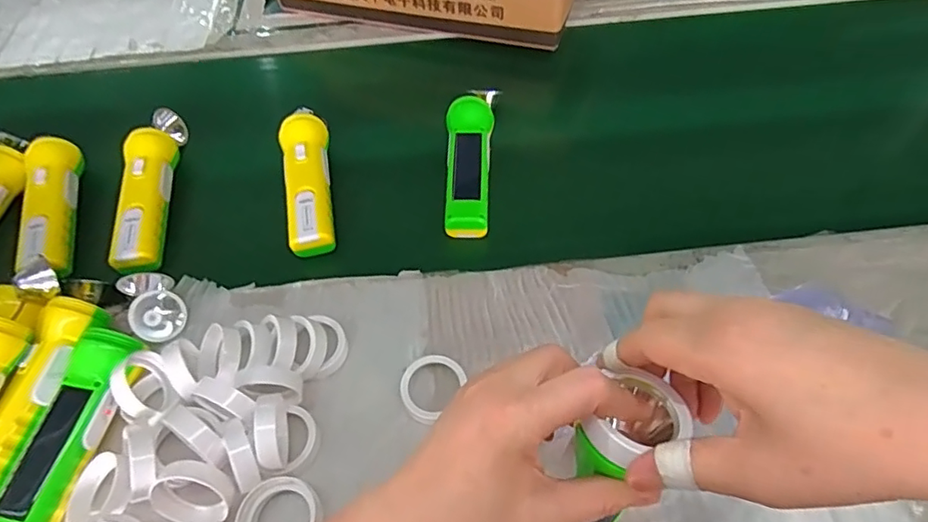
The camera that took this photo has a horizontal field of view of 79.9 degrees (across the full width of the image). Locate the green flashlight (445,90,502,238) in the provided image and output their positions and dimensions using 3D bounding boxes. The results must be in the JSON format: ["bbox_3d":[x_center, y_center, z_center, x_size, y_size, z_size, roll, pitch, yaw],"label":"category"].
[{"bbox_3d":[0.008,-0.115,0.590,0.054,0.045,0.198,3,55,4],"label":"green flashlight"}]

